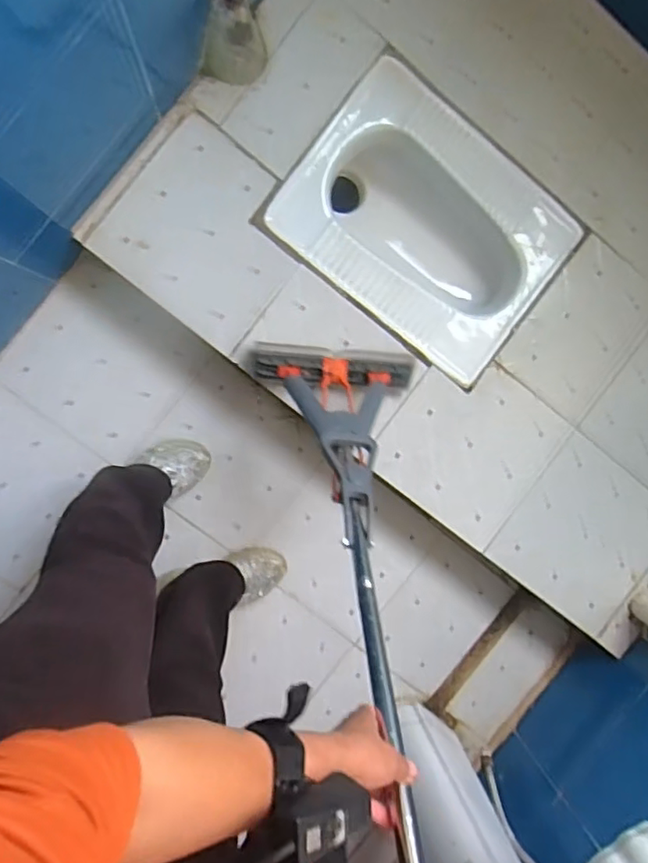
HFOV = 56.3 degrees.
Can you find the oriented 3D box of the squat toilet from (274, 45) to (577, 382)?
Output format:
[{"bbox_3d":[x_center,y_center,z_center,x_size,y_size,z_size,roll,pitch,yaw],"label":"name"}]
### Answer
[{"bbox_3d":[0.188,-0.395,1.205,0.507,0.183,0.403,38,91,-9],"label":"squat toilet"}]

